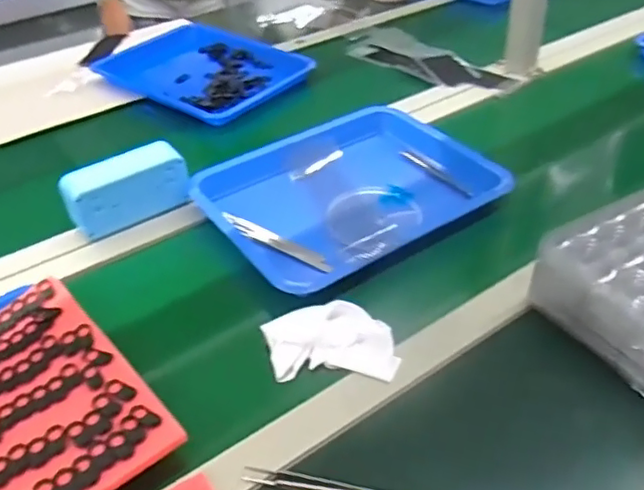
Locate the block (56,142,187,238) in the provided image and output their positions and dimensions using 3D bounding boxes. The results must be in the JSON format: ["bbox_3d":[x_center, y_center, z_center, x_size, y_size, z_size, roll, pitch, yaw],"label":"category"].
[{"bbox_3d":[-0.233,-0.065,0.732,0.143,0.080,0.052,-20,41,-19],"label":"block"}]

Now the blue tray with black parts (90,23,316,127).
[{"bbox_3d":[-0.204,-0.317,1.094,0.340,0.036,0.273,27,48,33],"label":"blue tray with black parts"}]

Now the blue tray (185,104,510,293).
[{"bbox_3d":[0.036,-0.074,0.756,0.344,0.032,0.262,-26,44,-25],"label":"blue tray"}]

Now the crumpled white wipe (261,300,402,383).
[{"bbox_3d":[0.008,0.089,0.555,0.114,0.027,0.071,-7,39,-4],"label":"crumpled white wipe"}]

